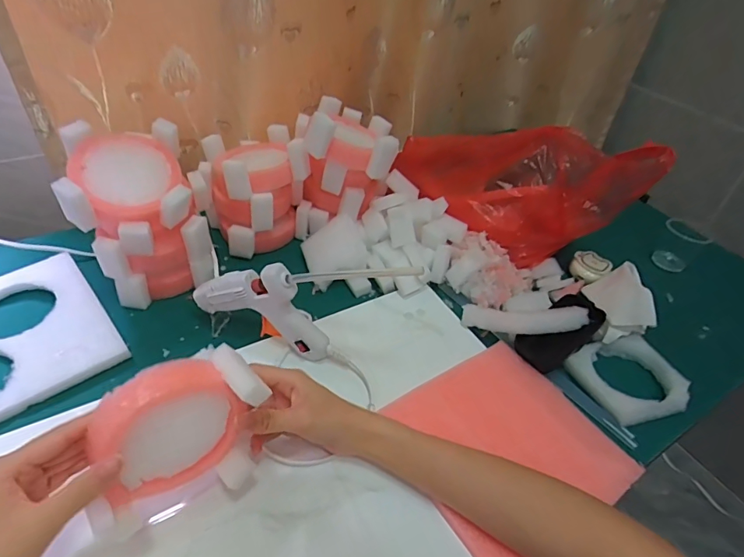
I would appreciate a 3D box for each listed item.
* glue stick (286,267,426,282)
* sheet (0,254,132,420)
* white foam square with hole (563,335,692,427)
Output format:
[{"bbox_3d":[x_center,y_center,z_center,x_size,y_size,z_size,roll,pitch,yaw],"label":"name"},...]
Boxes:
[{"bbox_3d":[-0.017,-0.002,0.391,0.128,0.009,0.010,-3,36,28],"label":"glue stick"},{"bbox_3d":[-0.361,0.059,0.448,0.174,0.018,0.178,-26,52,-32],"label":"sheet"},{"bbox_3d":[0.272,0.104,0.480,0.096,0.024,0.093,-14,46,-22],"label":"white foam square with hole"}]

